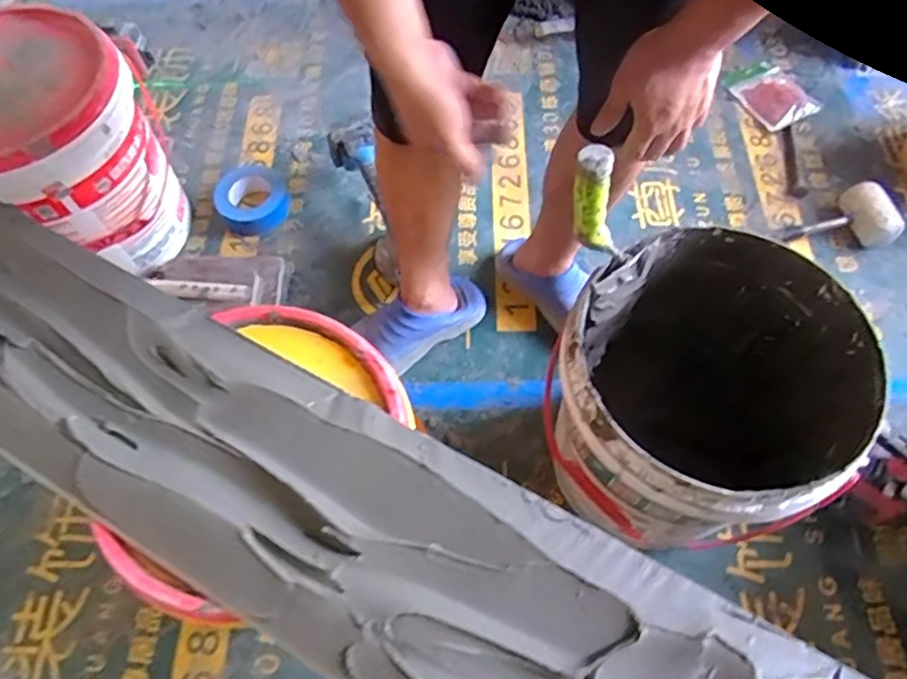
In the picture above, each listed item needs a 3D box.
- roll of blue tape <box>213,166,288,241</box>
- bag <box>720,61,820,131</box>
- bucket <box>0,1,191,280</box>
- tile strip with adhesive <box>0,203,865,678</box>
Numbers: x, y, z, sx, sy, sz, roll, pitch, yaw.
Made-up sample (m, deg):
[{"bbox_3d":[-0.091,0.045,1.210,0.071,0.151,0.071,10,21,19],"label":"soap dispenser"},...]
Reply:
[{"bbox_3d":[-0.369,-0.255,1.183,0.121,0.053,0.121,0,62,0],"label":"roll of blue tape"},{"bbox_3d":[0.637,-0.492,1.291,0.122,0.024,0.156,-25,65,-13],"label":"bag"},{"bbox_3d":[-0.628,-0.283,1.037,0.317,0.335,0.295,-1,63,1],"label":"bucket"},{"bbox_3d":[-0.208,0.108,0.609,1.162,0.025,0.213,27,66,13],"label":"tile strip with adhesive"}]

